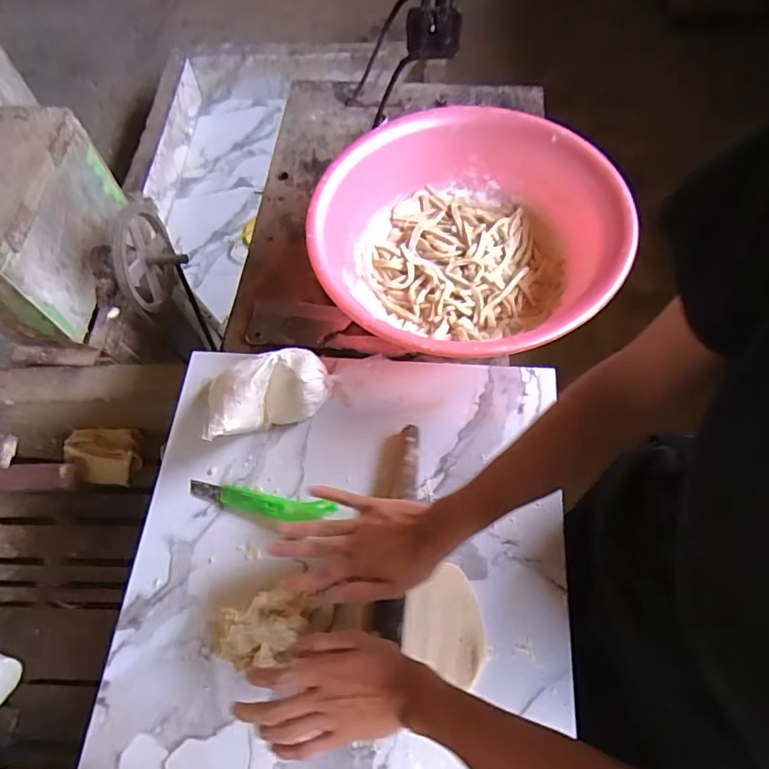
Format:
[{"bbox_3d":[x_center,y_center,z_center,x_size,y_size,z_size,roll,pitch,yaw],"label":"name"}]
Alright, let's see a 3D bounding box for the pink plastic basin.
[{"bbox_3d":[0.104,-0.206,0.730,0.386,0.142,0.400,-1,62,3],"label":"pink plastic basin"}]

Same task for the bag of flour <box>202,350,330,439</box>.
[{"bbox_3d":[-0.147,0.010,0.652,0.158,0.056,0.083,-22,64,-7],"label":"bag of flour"}]

